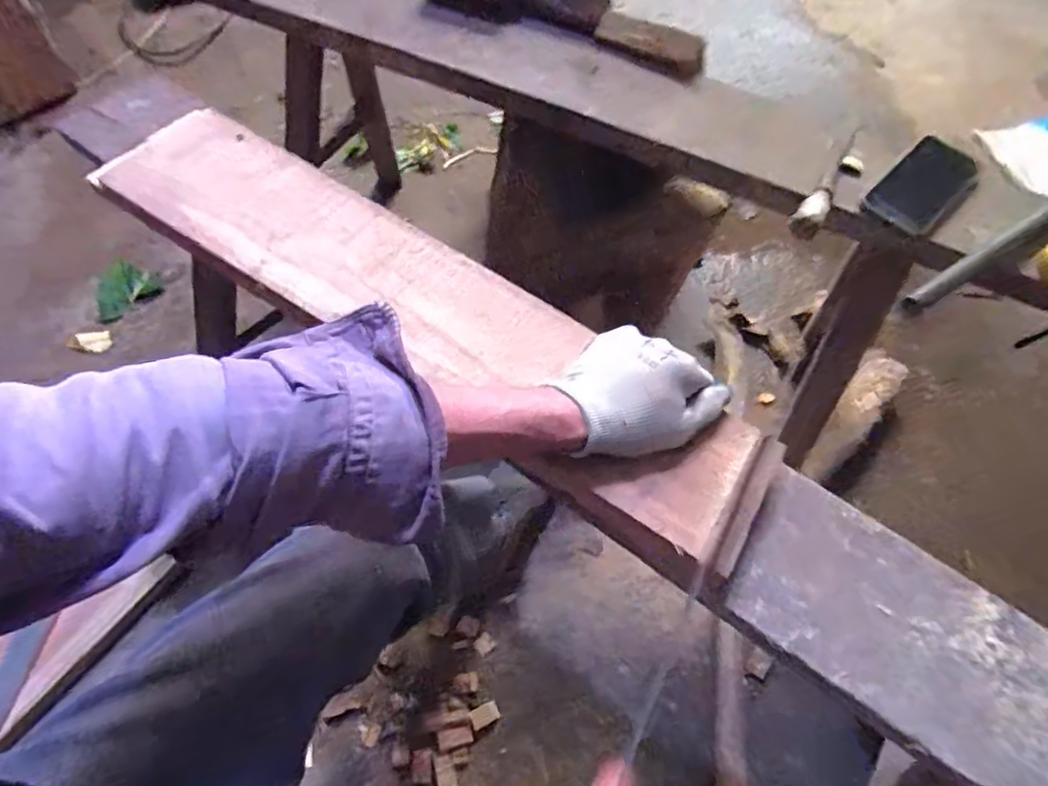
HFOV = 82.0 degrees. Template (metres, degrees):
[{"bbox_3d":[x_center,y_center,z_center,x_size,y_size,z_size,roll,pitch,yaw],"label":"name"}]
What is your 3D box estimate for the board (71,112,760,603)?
[{"bbox_3d":[-0.116,-0.085,0.520,0.644,0.017,0.140,34,64,17],"label":"board"}]

